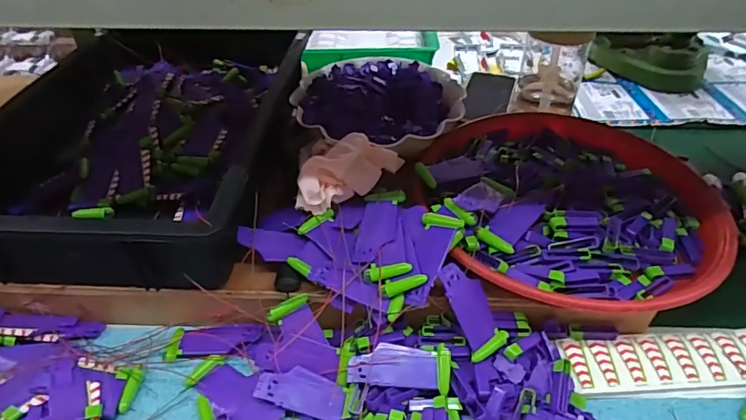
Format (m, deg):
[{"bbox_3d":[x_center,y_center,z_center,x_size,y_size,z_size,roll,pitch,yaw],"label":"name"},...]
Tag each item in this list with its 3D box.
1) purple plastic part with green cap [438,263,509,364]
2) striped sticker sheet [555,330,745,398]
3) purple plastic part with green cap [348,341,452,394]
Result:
[{"bbox_3d":[0.090,0.089,0.433,0.039,0.088,0.005,-29,5,-24],"label":"purple plastic part with green cap"},{"bbox_3d":[0.279,0.146,0.450,0.194,0.013,0.063,-4,44,-1],"label":"striped sticker sheet"},{"bbox_3d":[0.023,0.138,0.426,0.089,0.006,0.037,5,67,6],"label":"purple plastic part with green cap"}]

